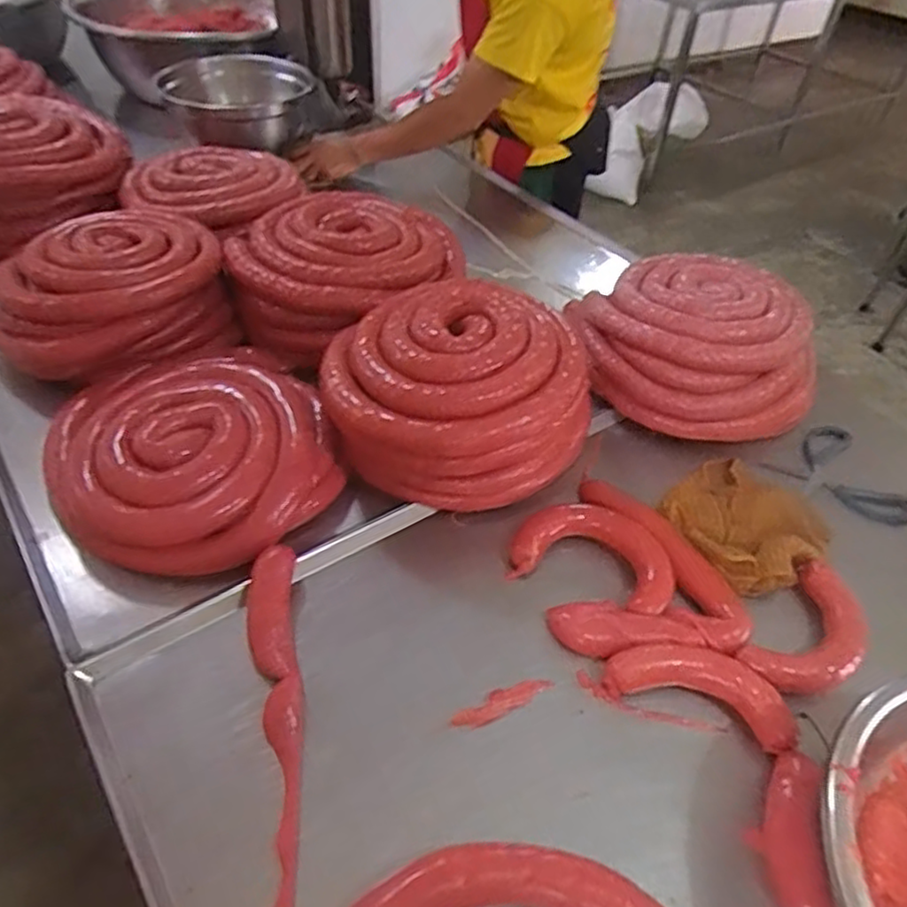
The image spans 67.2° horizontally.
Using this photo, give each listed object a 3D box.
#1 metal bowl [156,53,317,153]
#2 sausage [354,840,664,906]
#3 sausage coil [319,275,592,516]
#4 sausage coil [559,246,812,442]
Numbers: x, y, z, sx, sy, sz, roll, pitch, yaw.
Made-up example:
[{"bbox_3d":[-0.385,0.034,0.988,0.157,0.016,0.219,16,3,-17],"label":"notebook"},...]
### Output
[{"bbox_3d":[-0.473,-0.766,1.492,0.320,0.133,0.326,-5,46,-10],"label":"metal bowl"},{"bbox_3d":[0.050,0.352,0.508,0.274,0.035,0.102,5,45,1],"label":"sausage"},{"bbox_3d":[0.014,-0.068,0.837,0.295,0.163,0.252,-32,56,-31],"label":"sausage coil"},{"bbox_3d":[0.348,-0.157,0.975,0.312,0.139,0.269,-2,45,-7],"label":"sausage coil"}]

